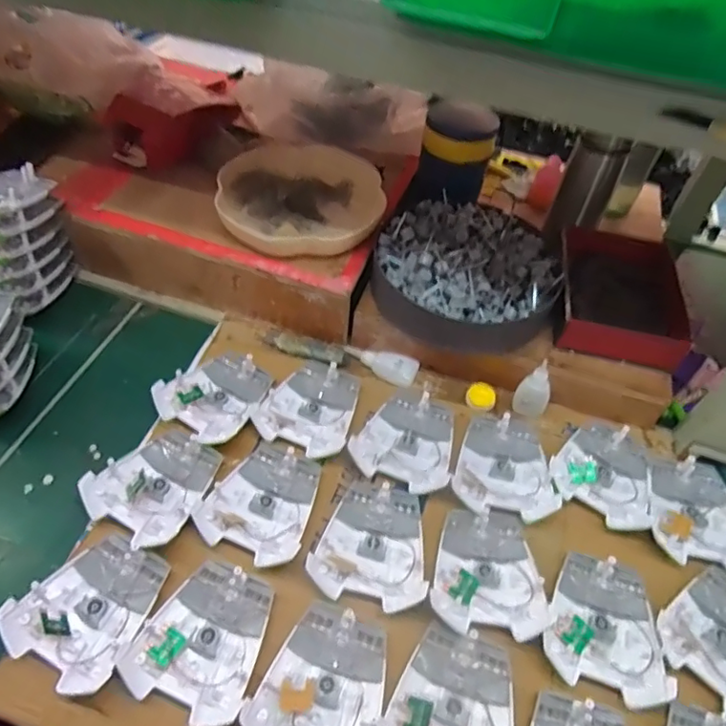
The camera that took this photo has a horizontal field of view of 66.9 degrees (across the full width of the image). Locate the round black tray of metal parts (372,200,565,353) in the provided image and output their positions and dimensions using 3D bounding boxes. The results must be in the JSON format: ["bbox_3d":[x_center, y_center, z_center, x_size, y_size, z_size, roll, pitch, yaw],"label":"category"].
[{"bbox_3d":[0.119,-0.108,0.634,0.200,0.053,0.190,2,52,-3],"label":"round black tray of metal parts"}]

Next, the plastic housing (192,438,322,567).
[{"bbox_3d":[-0.090,0.126,0.515,0.095,0.016,0.112,22,54,12],"label":"plastic housing"}]

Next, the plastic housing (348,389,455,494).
[{"bbox_3d":[0.048,0.076,0.564,0.096,0.016,0.105,21,54,11],"label":"plastic housing"}]

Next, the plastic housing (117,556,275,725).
[{"bbox_3d":[-0.124,0.218,0.441,0.093,0.016,0.107,20,54,11],"label":"plastic housing"}]

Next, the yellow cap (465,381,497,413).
[{"bbox_3d":[0.134,0.038,0.618,0.032,0.012,0.032,2,52,-3],"label":"yellow cap"}]

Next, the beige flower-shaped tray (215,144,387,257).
[{"bbox_3d":[-0.076,-0.204,0.673,0.196,0.036,0.185,1,52,-4],"label":"beige flower-shaped tray"}]

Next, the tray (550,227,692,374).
[{"bbox_3d":[0.294,-0.080,0.638,0.140,0.045,0.178,14,53,6],"label":"tray"}]

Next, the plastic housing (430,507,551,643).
[{"bbox_3d":[0.109,0.179,0.483,0.091,0.016,0.108,7,52,0],"label":"plastic housing"}]

